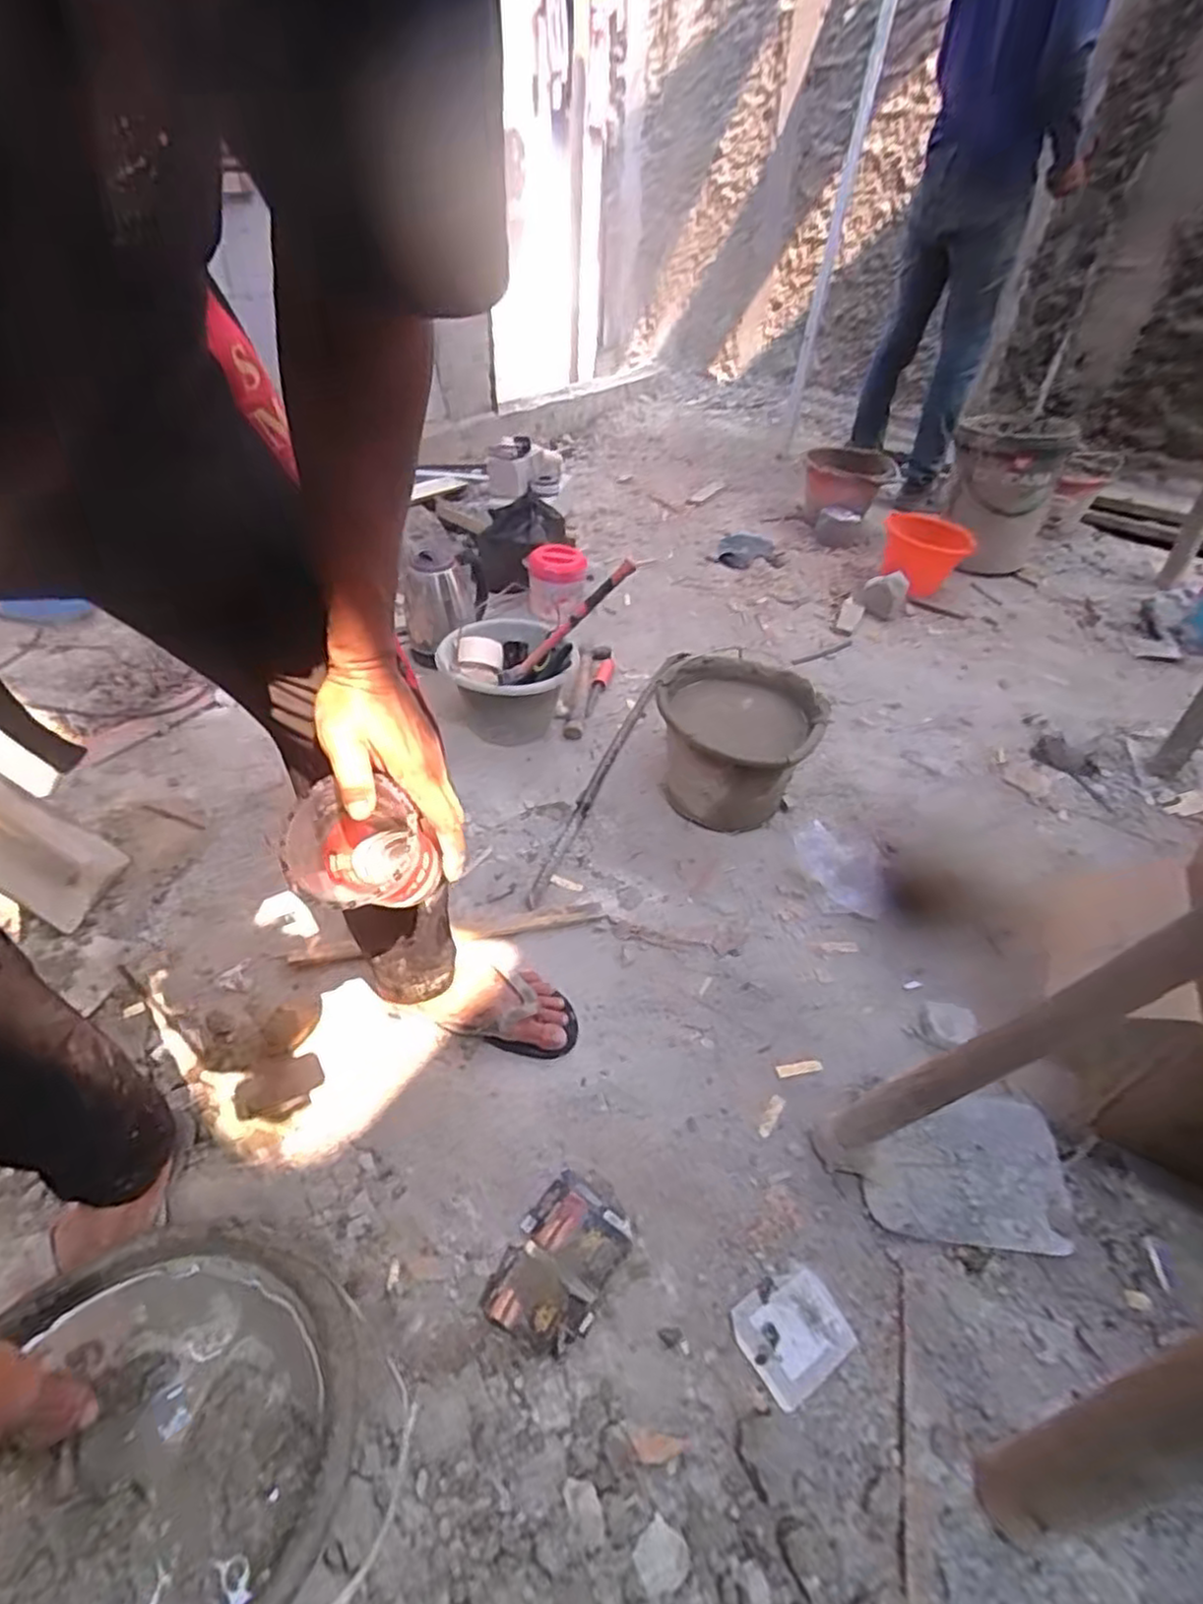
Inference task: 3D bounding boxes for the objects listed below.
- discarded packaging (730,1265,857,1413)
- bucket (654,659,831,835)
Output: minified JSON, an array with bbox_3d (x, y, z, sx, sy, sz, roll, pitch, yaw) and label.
[{"bbox_3d":[0.189,0.524,0.709,0.102,0.010,0.089,-21,47,-26],"label":"discarded packaging"},{"bbox_3d":[0.232,-0.098,1.256,0.265,0.201,0.280,2,41,-2],"label":"bucket"}]

